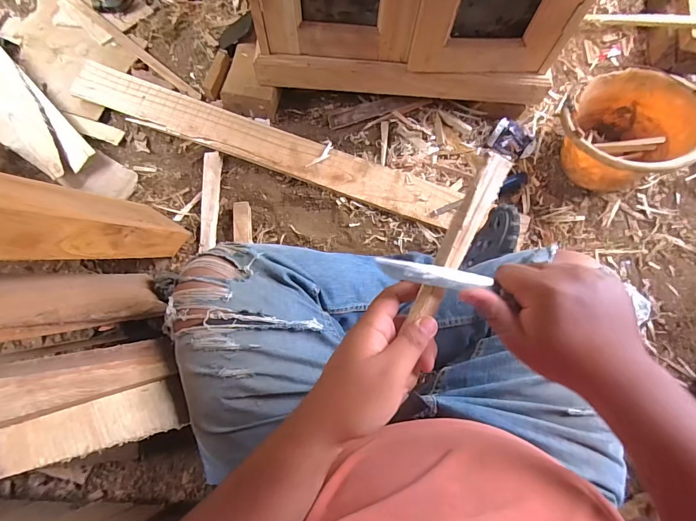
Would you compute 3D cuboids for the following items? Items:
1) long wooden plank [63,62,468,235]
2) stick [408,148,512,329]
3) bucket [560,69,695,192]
[{"bbox_3d":[-0.191,-0.269,0.857,0.943,0.040,0.105,20,75,7],"label":"long wooden plank"},{"bbox_3d":[0.098,-0.019,0.340,0.024,0.010,0.166,28,88,9],"label":"stick"},{"bbox_3d":[0.558,-0.252,0.800,0.226,0.169,0.233,0,74,1],"label":"bucket"}]

